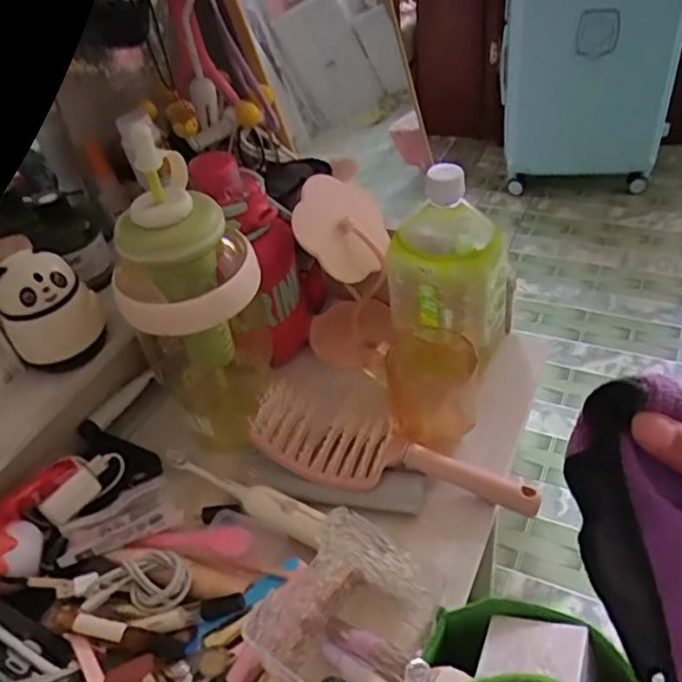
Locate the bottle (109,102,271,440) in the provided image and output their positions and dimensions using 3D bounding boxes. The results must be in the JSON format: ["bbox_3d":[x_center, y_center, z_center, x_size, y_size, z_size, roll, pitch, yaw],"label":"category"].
[{"bbox_3d":[-0.114,-0.033,0.506,0.101,0.280,0.091,-14,42,-5],"label":"bottle"}]

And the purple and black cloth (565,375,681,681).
[{"bbox_3d":[0.139,0.086,0.276,0.061,0.143,0.047,-21,3,-15],"label":"purple and black cloth"}]

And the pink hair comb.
[{"bbox_3d":[0.039,0.092,0.521,0.231,0.046,0.079,15,47,25],"label":"pink hair comb"}]

